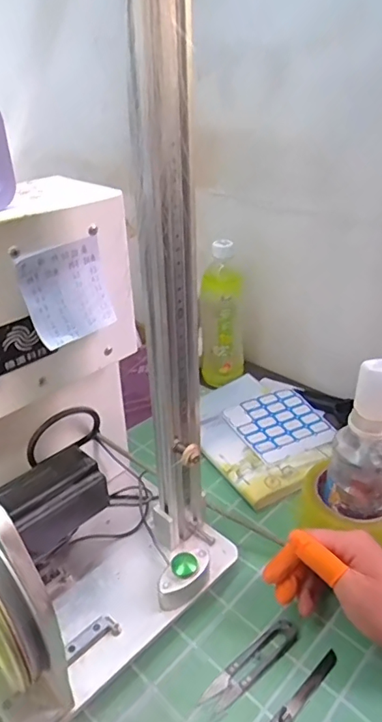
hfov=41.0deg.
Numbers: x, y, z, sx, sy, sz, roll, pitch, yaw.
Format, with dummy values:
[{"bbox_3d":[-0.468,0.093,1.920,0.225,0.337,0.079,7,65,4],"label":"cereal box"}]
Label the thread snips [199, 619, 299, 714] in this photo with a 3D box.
[{"bbox_3d":[0.051,0.250,0.425,0.096,0.007,0.023,-24,38,-33],"label":"thread snips"}]

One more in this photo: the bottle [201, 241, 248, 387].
[{"bbox_3d":[0.048,-0.059,0.732,0.064,0.204,0.058,-3,31,-3],"label":"bottle"}]

